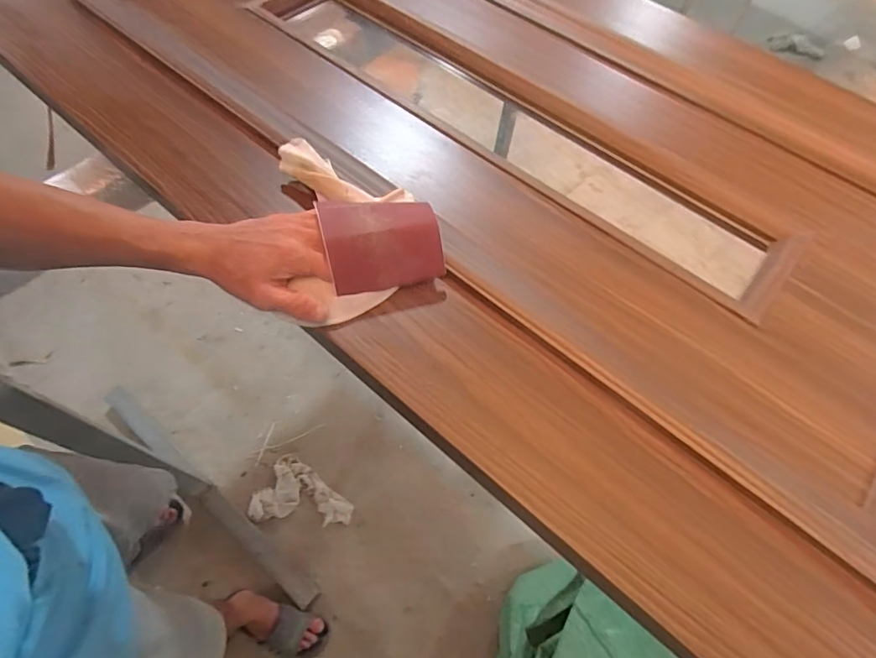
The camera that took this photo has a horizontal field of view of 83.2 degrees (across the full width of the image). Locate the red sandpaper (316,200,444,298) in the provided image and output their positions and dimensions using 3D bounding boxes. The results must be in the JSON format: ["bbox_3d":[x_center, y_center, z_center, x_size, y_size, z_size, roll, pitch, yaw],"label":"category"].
[{"bbox_3d":[-0.049,-0.079,0.436,0.097,0.034,0.078,-13,63,-10],"label":"red sandpaper"}]

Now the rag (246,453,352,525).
[{"bbox_3d":[-0.357,0.453,1.272,0.246,0.042,0.177,30,64,12],"label":"rag"}]

